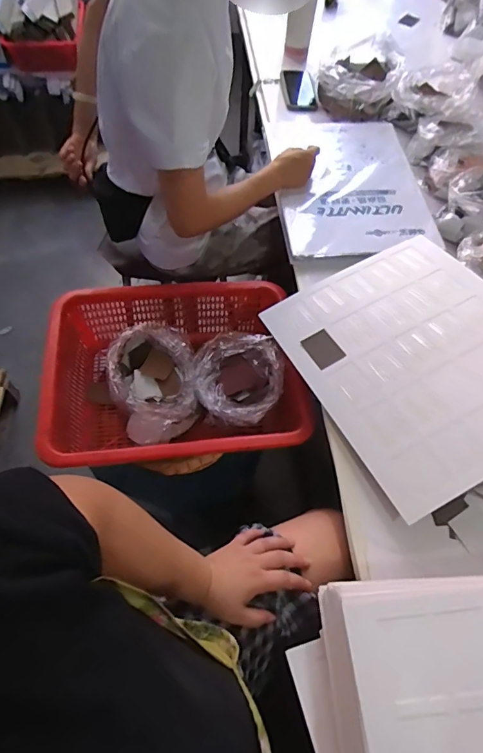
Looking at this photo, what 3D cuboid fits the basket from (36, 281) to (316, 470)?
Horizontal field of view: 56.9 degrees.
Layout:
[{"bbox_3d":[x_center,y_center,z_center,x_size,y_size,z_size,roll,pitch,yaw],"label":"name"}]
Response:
[{"bbox_3d":[-0.128,0.001,0.858,0.455,0.150,0.359,-5,60,-5],"label":"basket"}]

